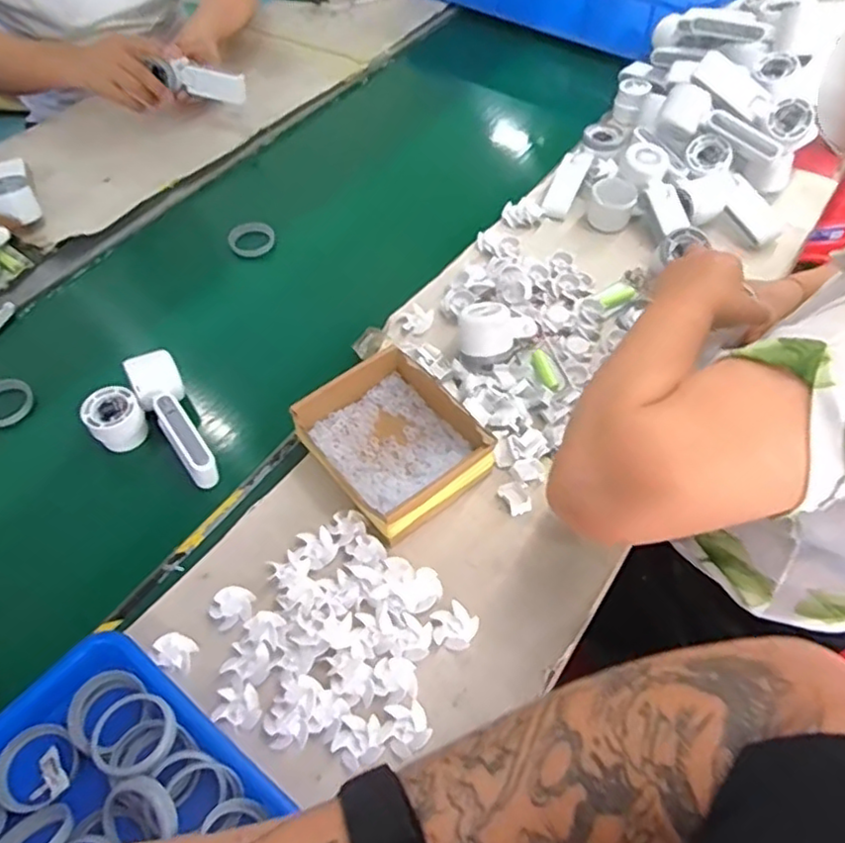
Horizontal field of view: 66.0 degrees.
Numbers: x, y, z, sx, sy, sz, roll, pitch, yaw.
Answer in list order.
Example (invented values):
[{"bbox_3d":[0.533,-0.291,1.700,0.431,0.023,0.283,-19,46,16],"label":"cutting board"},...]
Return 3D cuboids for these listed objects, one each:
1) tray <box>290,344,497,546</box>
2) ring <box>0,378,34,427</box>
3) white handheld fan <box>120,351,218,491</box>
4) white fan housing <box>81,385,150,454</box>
[{"bbox_3d":[-0.029,0.019,0.652,0.142,0.050,0.167,-33,60,-21],"label":"tray"},{"bbox_3d":[-0.484,-0.022,0.749,0.067,0.012,0.062,0,54,1],"label":"ring"},{"bbox_3d":[-0.263,-0.003,0.684,0.048,0.046,0.159,-26,58,-17],"label":"white handheld fan"},{"bbox_3d":[-0.328,-0.001,0.696,0.054,0.045,0.056,-38,62,-23],"label":"white fan housing"}]

